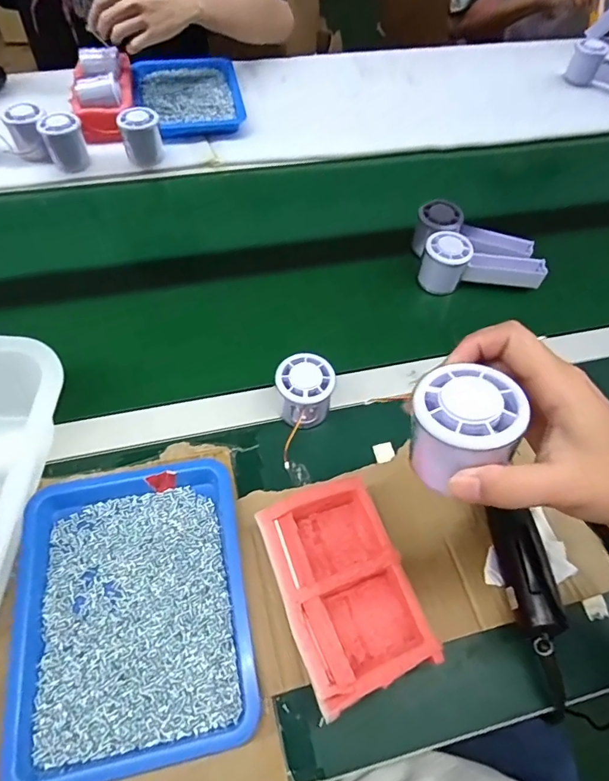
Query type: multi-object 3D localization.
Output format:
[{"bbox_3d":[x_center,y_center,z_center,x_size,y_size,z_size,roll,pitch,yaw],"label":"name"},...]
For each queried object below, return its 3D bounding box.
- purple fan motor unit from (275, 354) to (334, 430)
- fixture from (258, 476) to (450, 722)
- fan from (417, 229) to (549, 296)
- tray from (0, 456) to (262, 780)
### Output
[{"bbox_3d":[0.000,0.003,0.481,0.054,0.059,0.054,2,57,-2],"label":"purple fan motor unit"},{"bbox_3d":[0.029,0.158,0.383,0.095,0.047,0.150,-18,60,-14],"label":"fixture"},{"bbox_3d":[0.224,-0.160,0.600,0.147,0.058,0.051,2,57,-2],"label":"fan"},{"bbox_3d":[-0.138,0.170,0.385,0.177,0.028,0.224,-10,58,-9],"label":"tray"}]

